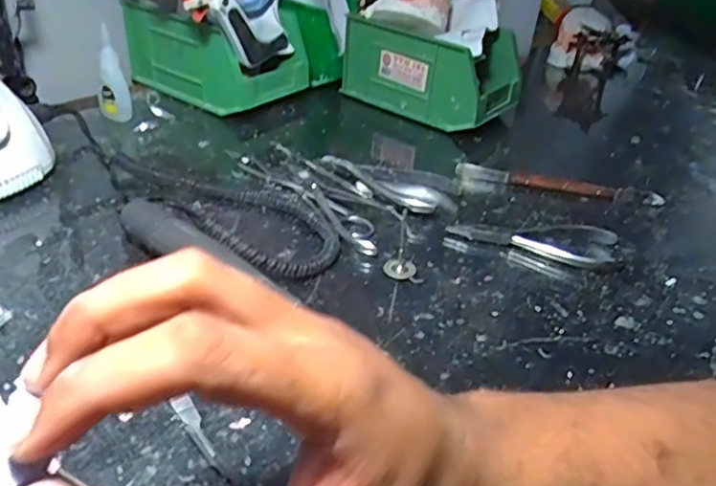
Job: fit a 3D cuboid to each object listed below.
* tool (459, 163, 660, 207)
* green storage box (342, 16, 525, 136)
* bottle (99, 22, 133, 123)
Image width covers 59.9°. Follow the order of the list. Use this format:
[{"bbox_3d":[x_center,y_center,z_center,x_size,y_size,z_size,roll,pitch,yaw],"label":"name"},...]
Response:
[{"bbox_3d":[0.172,-0.050,0.534,0.172,0.014,0.020,10,34,5],"label":"tool"},{"bbox_3d":[0.079,-0.186,0.659,0.165,0.085,0.094,27,39,28],"label":"green storage box"},{"bbox_3d":[-0.224,-0.153,0.566,0.026,0.081,0.019,-8,36,-20],"label":"bottle"}]

